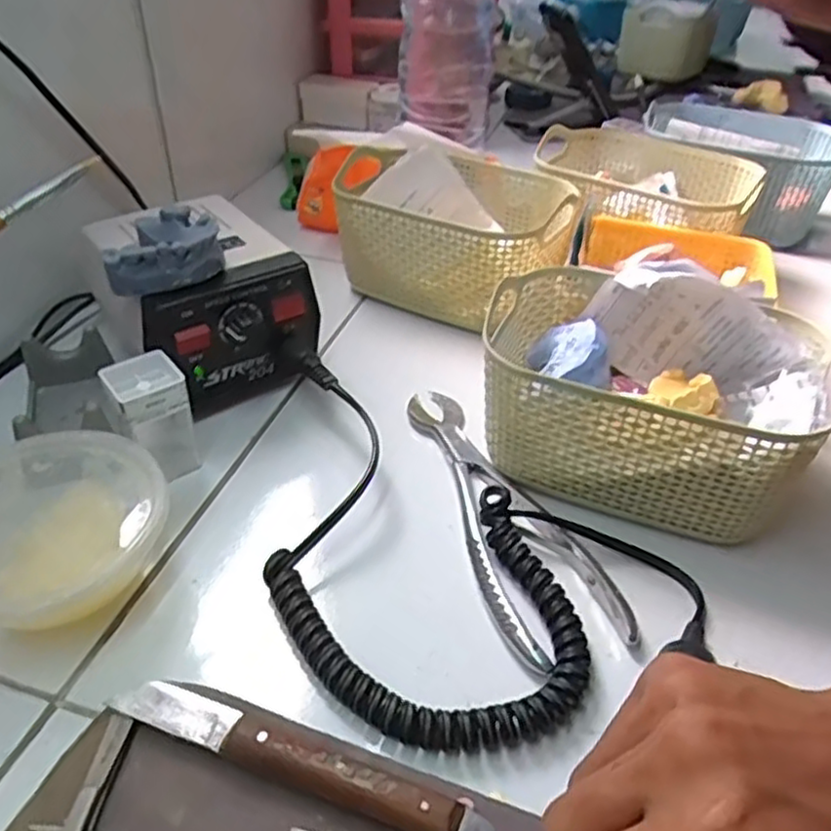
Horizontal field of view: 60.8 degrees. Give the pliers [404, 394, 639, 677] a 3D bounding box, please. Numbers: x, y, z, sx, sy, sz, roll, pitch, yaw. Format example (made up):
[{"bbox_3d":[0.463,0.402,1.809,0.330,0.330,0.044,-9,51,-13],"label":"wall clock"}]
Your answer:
[{"bbox_3d":[0.042,0.044,0.373,0.049,0.012,0.193,-13,41,-17],"label":"pliers"}]

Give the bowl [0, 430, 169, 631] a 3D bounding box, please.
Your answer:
[{"bbox_3d":[-0.172,0.054,0.330,0.097,0.042,0.099,1,39,-1],"label":"bowl"}]

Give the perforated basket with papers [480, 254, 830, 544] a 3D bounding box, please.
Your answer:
[{"bbox_3d":[0.122,-0.010,0.379,0.169,0.090,0.116,17,42,19],"label":"perforated basket with papers"}]

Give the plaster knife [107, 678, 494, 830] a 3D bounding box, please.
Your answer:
[{"bbox_3d":[-0.045,0.128,0.264,0.150,0.014,0.020,15,41,16],"label":"plaster knife"}]

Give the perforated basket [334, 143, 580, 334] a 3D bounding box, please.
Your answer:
[{"bbox_3d":[0.035,-0.139,0.540,0.158,0.095,0.130,21,43,22],"label":"perforated basket"}]

